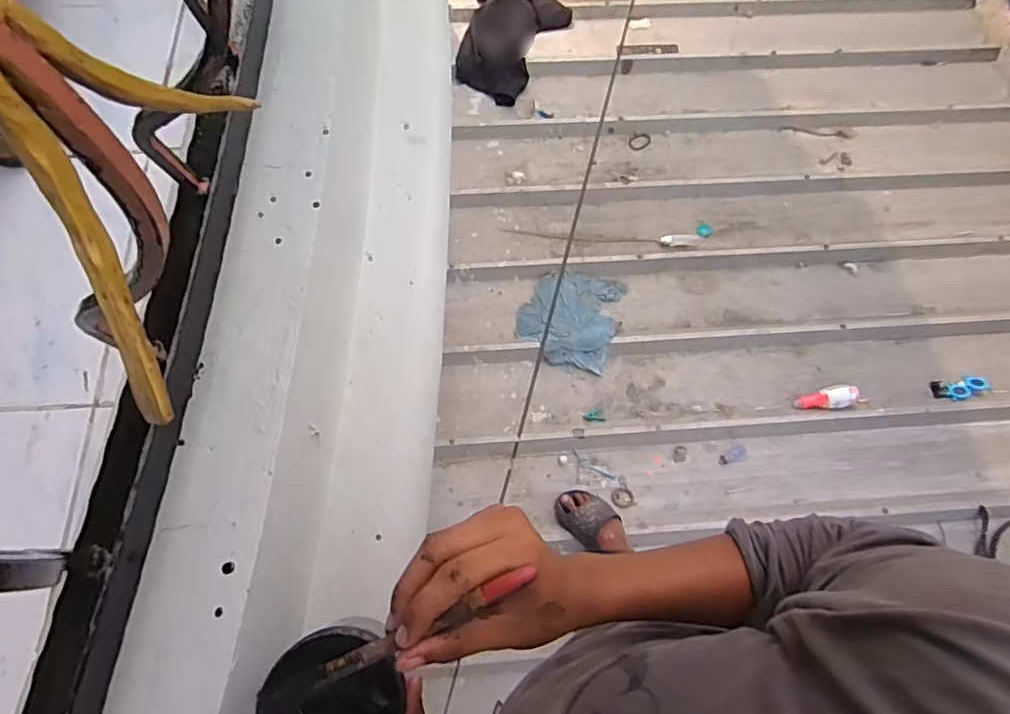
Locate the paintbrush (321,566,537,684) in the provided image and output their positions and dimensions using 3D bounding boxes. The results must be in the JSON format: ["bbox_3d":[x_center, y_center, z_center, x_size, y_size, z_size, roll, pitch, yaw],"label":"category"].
[{"bbox_3d":[-0.041,0.142,0.312,0.122,0.009,0.010,-28,71,3],"label":"paintbrush"}]

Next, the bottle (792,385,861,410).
[{"bbox_3d":[0.865,0.111,1.577,0.173,0.049,0.061,-11,70,12],"label":"bottle"}]

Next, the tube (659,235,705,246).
[{"bbox_3d":[0.522,-0.344,1.725,0.118,0.019,0.034,4,71,7],"label":"tube"}]

